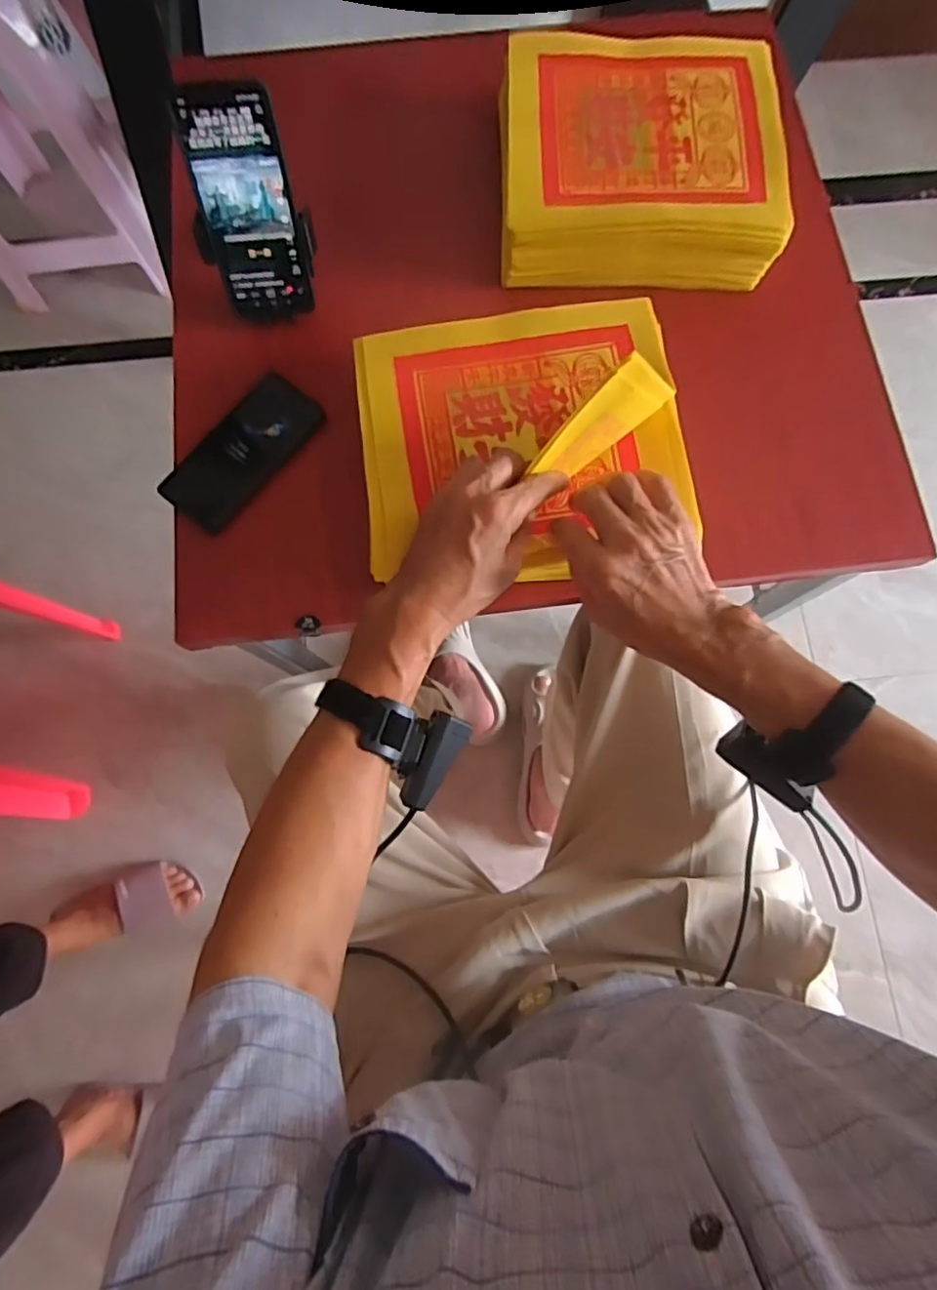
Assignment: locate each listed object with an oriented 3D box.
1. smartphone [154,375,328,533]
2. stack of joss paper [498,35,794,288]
[{"bbox_3d":[-0.212,-0.183,0.569,0.070,0.009,0.161,38,80,8],"label":"smartphone"},{"bbox_3d":[0.164,-0.475,0.594,0.266,0.060,0.231,-2,77,-1],"label":"stack of joss paper"}]

